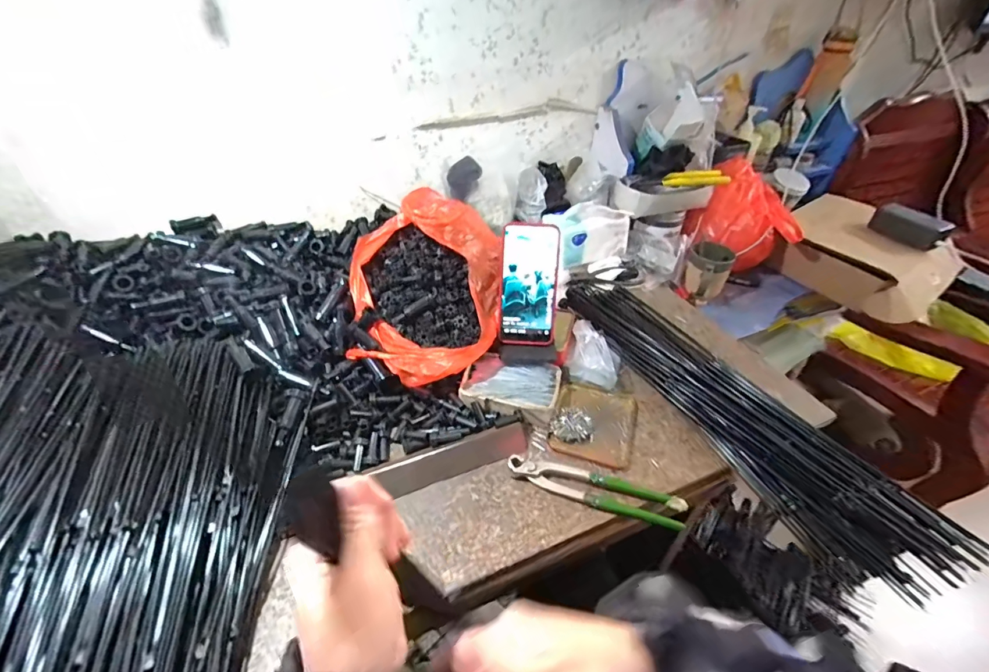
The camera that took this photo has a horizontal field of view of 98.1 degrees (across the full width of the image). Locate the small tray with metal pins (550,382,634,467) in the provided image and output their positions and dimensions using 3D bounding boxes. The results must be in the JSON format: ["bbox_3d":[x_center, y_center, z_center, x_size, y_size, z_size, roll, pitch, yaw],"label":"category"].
[{"bbox_3d":[0.132,0.111,0.567,0.102,0.018,0.117,11,42,15],"label":"small tray with metal pins"}]

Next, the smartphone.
[{"bbox_3d":[0.048,-0.069,0.589,0.077,0.164,0.010,2,12,5],"label":"smartphone"}]

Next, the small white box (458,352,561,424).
[{"bbox_3d":[0.022,0.069,0.586,0.126,0.032,0.082,7,41,11],"label":"small white box"}]

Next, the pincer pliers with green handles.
[{"bbox_3d":[0.113,0.175,0.489,0.197,0.018,0.038,10,42,14],"label":"pincer pliers with green handles"}]

